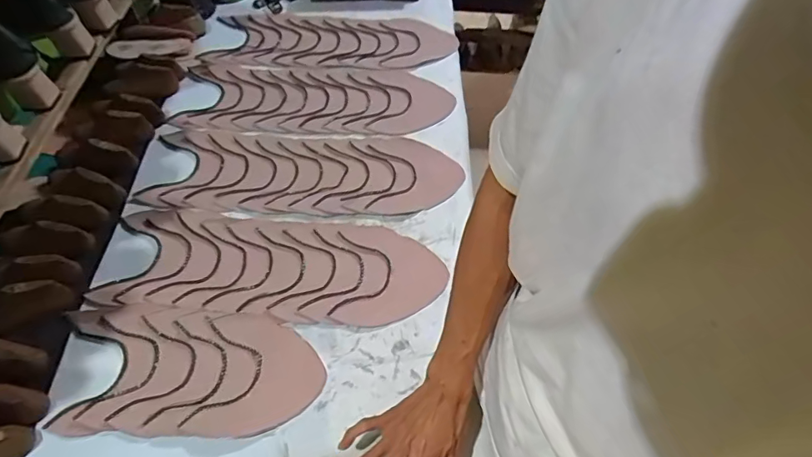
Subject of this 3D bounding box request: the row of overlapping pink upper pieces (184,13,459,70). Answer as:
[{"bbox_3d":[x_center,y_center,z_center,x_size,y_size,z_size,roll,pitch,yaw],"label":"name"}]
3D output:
[{"bbox_3d":[-0.162,-0.403,1.002,0.516,0.011,0.185,0,58,-2],"label":"row of overlapping pink upper pieces"}]

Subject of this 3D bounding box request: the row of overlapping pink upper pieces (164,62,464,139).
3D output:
[{"bbox_3d":[-0.167,-0.253,0.909,0.493,0.009,0.190,3,58,0],"label":"row of overlapping pink upper pieces"}]

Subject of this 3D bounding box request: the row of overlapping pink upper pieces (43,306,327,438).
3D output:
[{"bbox_3d":[-0.284,0.185,0.627,0.334,0.006,0.157,2,58,-1],"label":"row of overlapping pink upper pieces"}]

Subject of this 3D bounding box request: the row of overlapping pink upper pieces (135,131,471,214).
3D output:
[{"bbox_3d":[-0.169,-0.095,0.810,0.509,0.009,0.169,1,58,-1],"label":"row of overlapping pink upper pieces"}]

